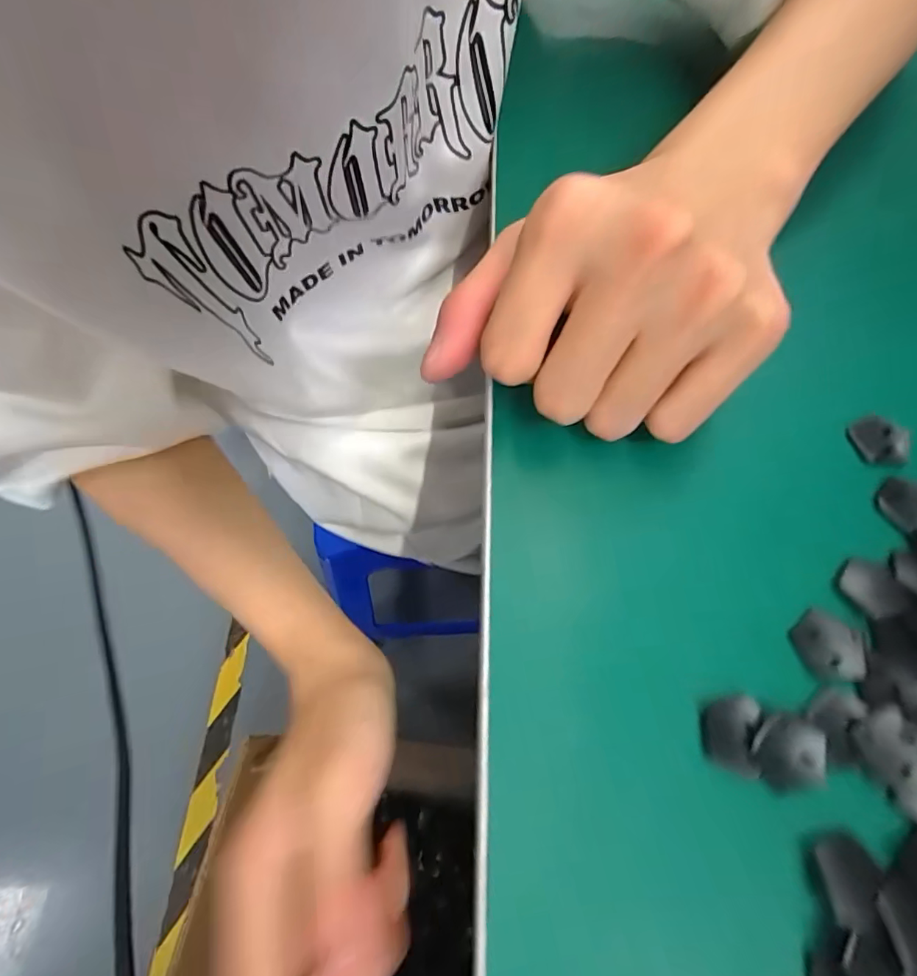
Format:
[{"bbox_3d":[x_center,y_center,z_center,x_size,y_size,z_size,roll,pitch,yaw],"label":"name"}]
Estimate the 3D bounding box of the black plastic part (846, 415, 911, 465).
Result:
[{"bbox_3d":[0.142,-0.016,0.167,0.016,0.004,0.018,-33,70,-16],"label":"black plastic part"}]

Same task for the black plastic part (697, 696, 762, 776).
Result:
[{"bbox_3d":[0.071,0.063,0.130,0.014,0.004,0.019,13,65,4],"label":"black plastic part"}]

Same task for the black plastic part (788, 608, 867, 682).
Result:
[{"bbox_3d":[0.104,0.044,0.139,0.017,0.004,0.019,-2,64,-3],"label":"black plastic part"}]

